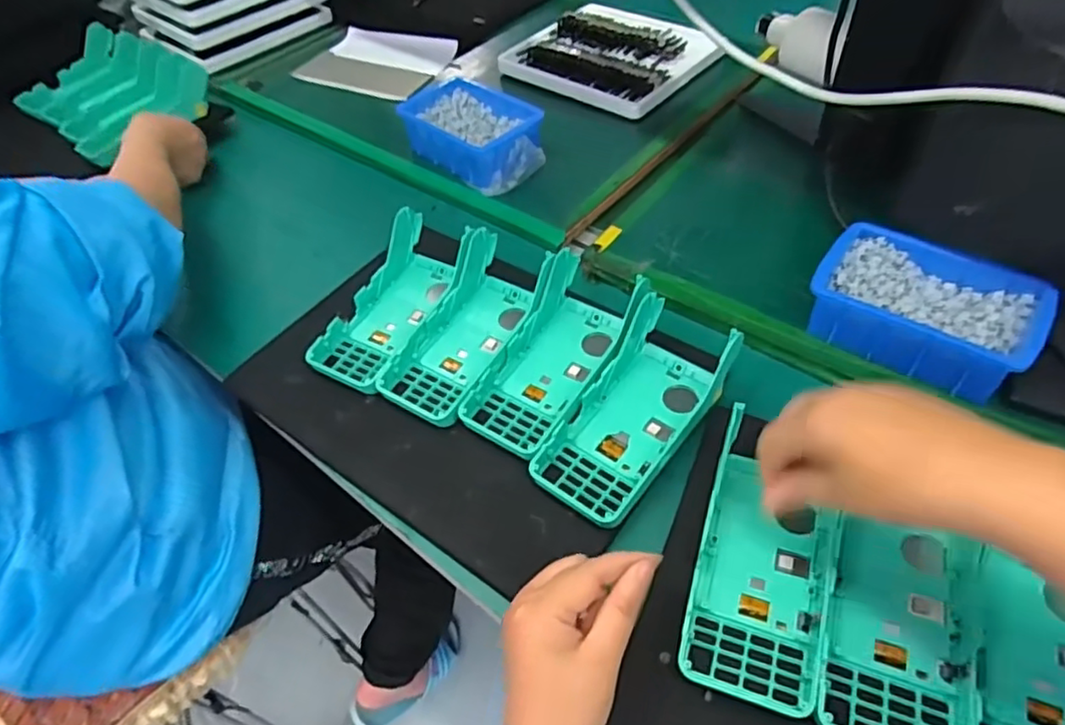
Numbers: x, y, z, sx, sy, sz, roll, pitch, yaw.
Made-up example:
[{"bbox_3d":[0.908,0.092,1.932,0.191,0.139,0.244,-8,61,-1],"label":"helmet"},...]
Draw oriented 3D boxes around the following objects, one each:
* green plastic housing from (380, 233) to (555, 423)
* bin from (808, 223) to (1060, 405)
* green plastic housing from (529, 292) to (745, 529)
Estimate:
[{"bbox_3d":[-0.054,-0.031,0.531,0.085,0.053,0.170,27,56,23],"label":"green plastic housing"},{"bbox_3d":[0.296,-0.041,0.488,0.151,0.053,0.103,29,57,24],"label":"bin"},{"bbox_3d":[0.073,0.031,0.458,0.080,0.048,0.162,31,58,26],"label":"green plastic housing"}]

